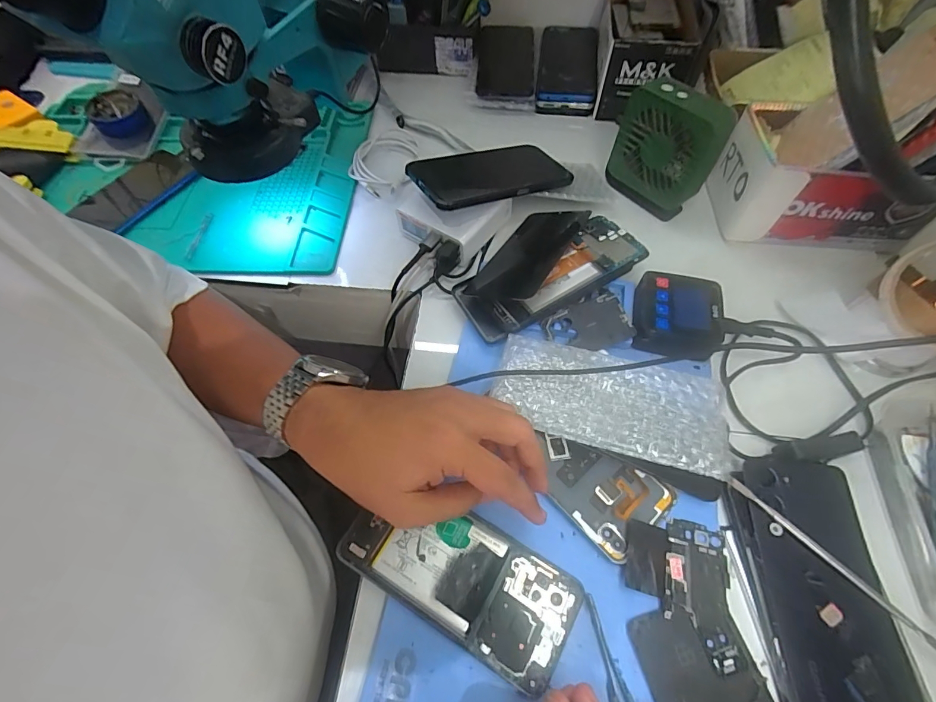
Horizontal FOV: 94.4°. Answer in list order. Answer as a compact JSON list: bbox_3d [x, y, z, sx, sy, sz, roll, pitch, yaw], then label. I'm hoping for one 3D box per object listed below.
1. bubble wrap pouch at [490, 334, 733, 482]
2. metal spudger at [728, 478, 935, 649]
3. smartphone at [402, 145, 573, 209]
[{"bbox_3d":[0.109,0.038,0.335,0.173,0.020,0.081,15,61,9],"label":"bubble wrap pouch"},{"bbox_3d":[0.249,0.142,0.293,0.011,0.006,0.154,-40,67,-20],"label":"metal spudger"},{"bbox_3d":[0.024,-0.177,0.436,0.161,0.014,0.083,-23,55,-28],"label":"smartphone"}]

